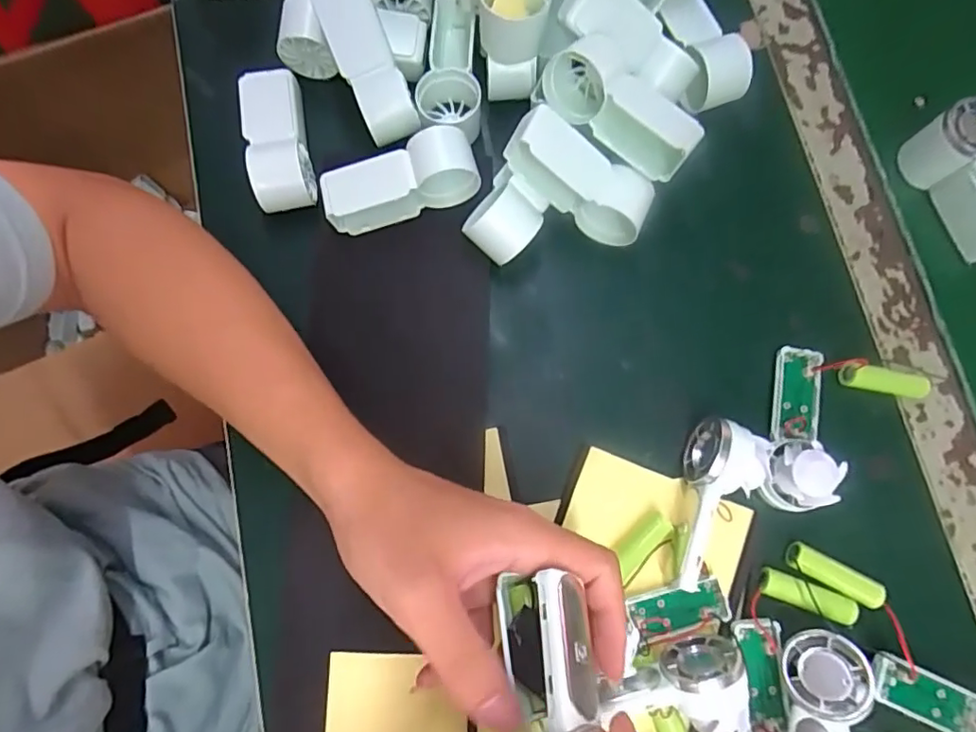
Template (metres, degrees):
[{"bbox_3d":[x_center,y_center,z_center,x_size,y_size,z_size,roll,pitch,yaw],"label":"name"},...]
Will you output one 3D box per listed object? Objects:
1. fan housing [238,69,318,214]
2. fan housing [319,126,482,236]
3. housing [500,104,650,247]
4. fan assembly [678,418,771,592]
[{"bbox_3d":[-0.135,-0.145,0.359,0.038,0.036,0.091,-13,80,-3],"label":"fan housing"},{"bbox_3d":[-0.054,-0.111,0.344,0.095,0.043,0.037,-17,81,-4],"label":"fan housing"},{"bbox_3d":[0.055,-0.109,0.327,0.094,0.037,0.032,30,79,-23],"label":"housing"},{"bbox_3d":[0.127,0.078,0.305,0.038,0.030,0.091,17,80,2],"label":"fan assembly"}]

